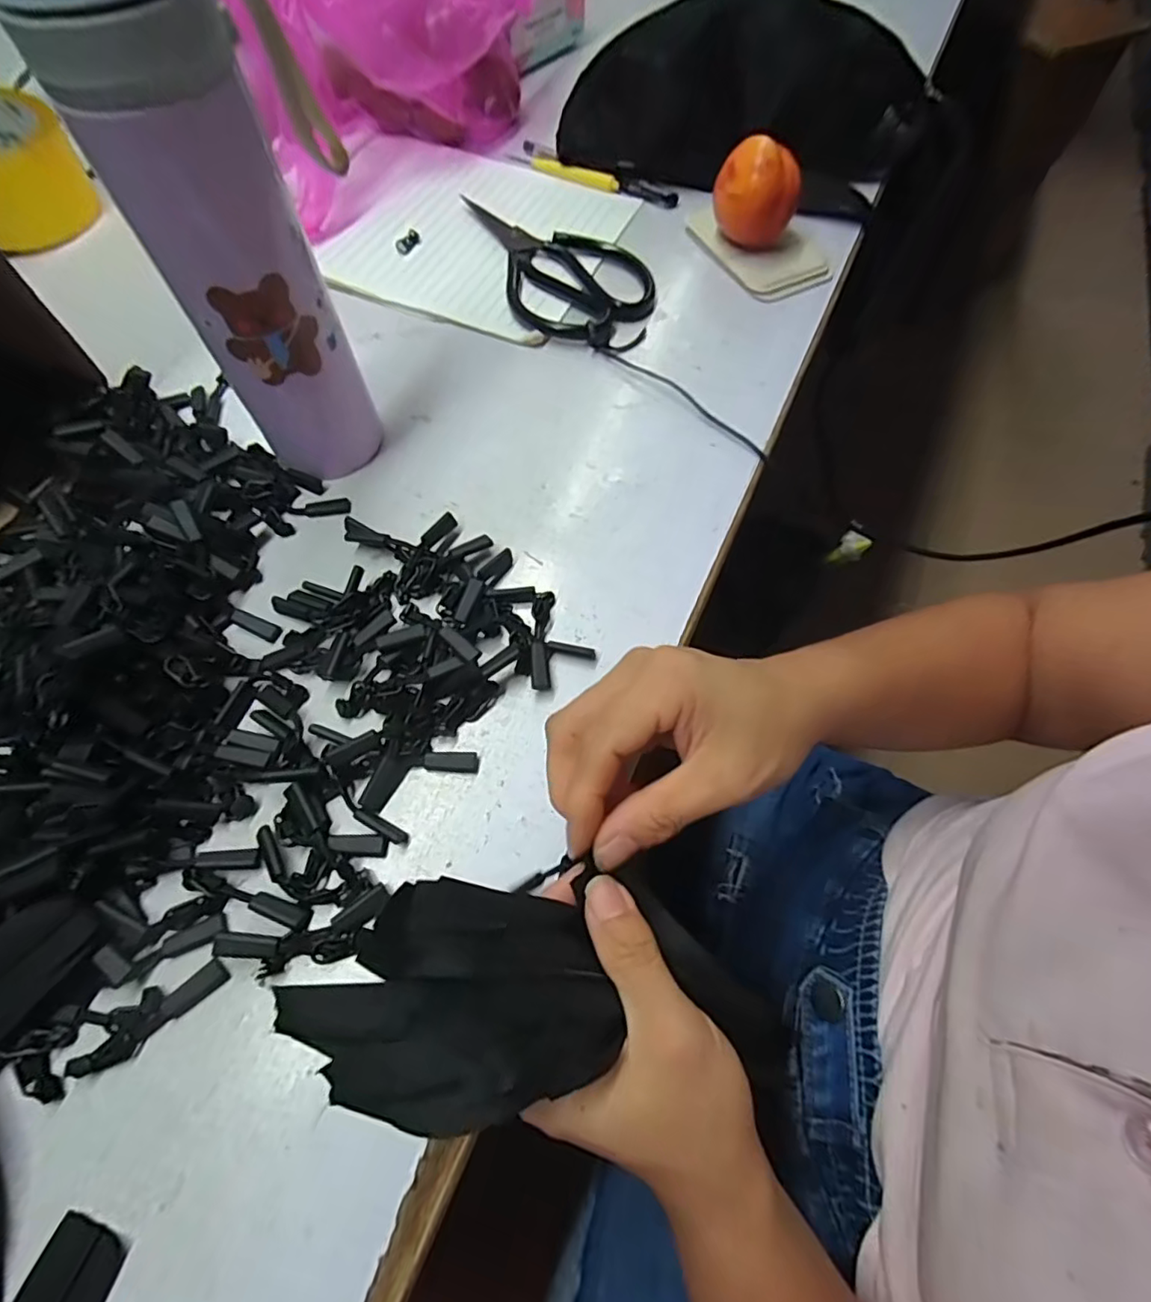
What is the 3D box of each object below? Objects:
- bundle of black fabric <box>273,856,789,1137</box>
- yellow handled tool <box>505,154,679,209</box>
[{"bbox_3d":[-0.001,0.108,0.188,0.162,0.025,0.061,14,62,-26],"label":"bundle of black fabric"},{"bbox_3d":[0.012,-0.379,0.469,0.147,0.013,0.015,26,67,10],"label":"yellow handled tool"}]

